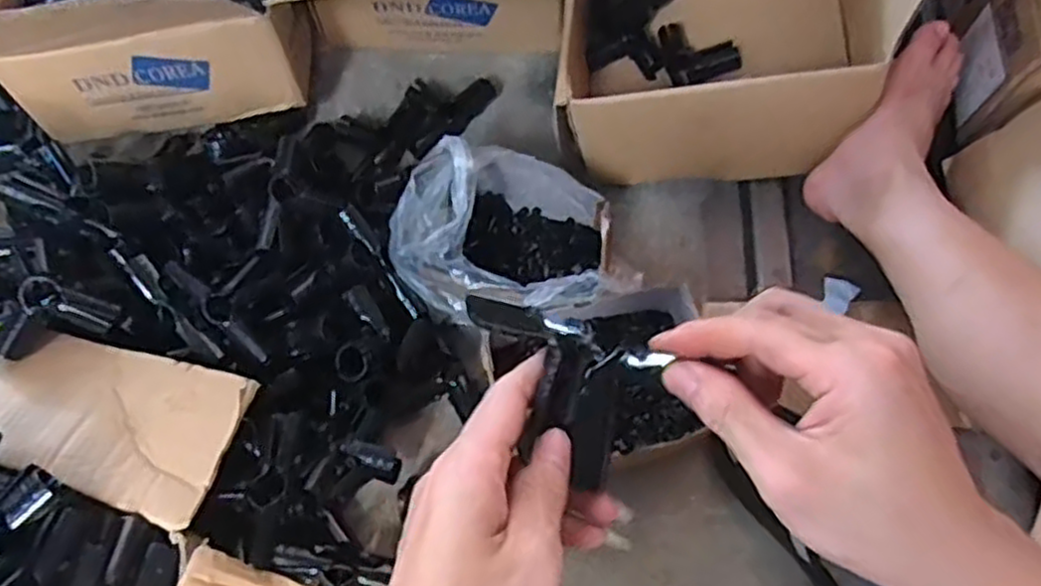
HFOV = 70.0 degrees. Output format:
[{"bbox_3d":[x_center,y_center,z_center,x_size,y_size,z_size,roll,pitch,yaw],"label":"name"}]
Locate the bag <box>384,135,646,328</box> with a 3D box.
[{"bbox_3d":[-0.006,-0.055,0.787,0.240,0.128,0.196,-4,65,-2],"label":"bag"}]

